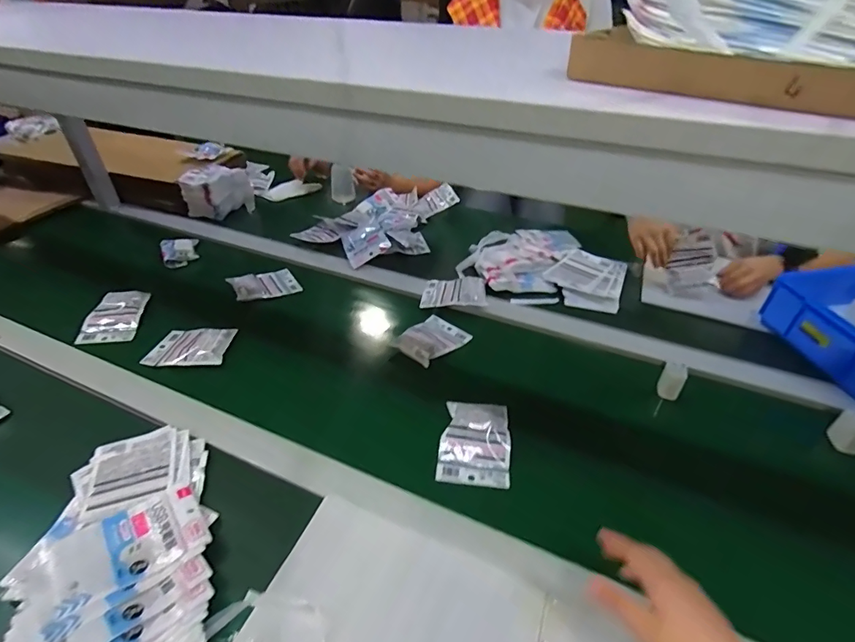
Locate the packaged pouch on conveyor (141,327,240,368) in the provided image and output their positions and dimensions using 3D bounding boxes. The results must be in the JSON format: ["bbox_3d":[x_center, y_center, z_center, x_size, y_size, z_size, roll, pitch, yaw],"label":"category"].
[{"bbox_3d":[-0.415,0.044,0.777,0.129,0.028,0.097,-1,36,1],"label":"packaged pouch on conveyor"}]

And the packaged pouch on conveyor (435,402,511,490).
[{"bbox_3d":[0.068,0.173,0.628,0.096,0.014,0.119,7,57,2],"label":"packaged pouch on conveyor"}]

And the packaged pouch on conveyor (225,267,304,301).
[{"bbox_3d":[-0.342,-0.077,0.930,0.133,0.016,0.079,-11,52,-37],"label":"packaged pouch on conveyor"}]

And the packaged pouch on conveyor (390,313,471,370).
[{"bbox_3d":[0.007,0.028,0.803,0.090,0.035,0.132,26,45,33],"label":"packaged pouch on conveyor"}]

